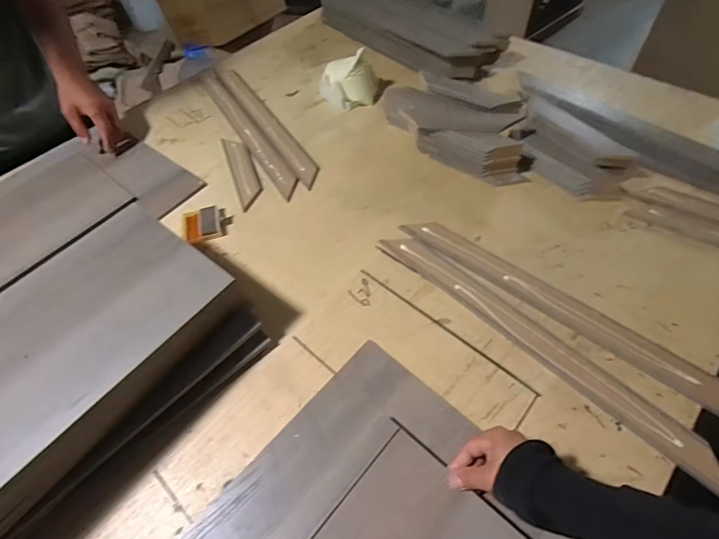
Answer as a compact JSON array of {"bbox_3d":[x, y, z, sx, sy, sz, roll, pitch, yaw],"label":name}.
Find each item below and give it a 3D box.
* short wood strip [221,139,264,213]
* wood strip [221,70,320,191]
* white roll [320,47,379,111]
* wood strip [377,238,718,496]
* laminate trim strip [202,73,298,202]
[{"bbox_3d":[-0.233,-0.200,0.796,0.049,0.004,0.213,-20,57,-9],"label":"short wood strip"},{"bbox_3d":[-0.209,-0.334,0.883,0.048,0.006,0.480,-29,59,-14],"label":"wood strip"},{"bbox_3d":[-0.026,-0.421,0.883,0.133,0.087,0.086,1,56,5],"label":"white roll"},{"bbox_3d":[0.236,0.088,0.558,0.057,0.012,0.504,-41,63,-21],"label":"wood strip"},{"bbox_3d":[-0.254,-0.315,0.876,0.049,0.006,0.506,-29,59,-15],"label":"laminate trim strip"}]

